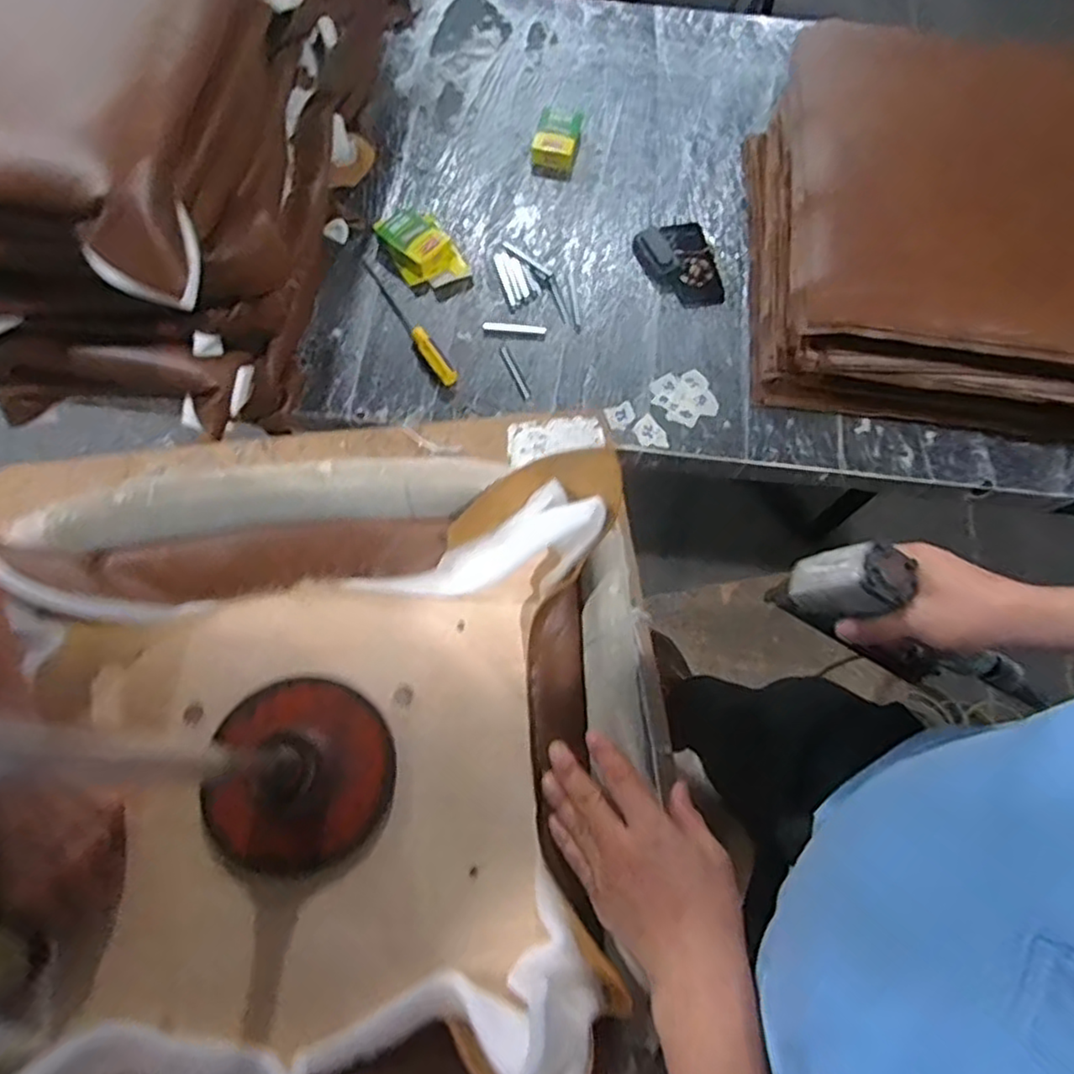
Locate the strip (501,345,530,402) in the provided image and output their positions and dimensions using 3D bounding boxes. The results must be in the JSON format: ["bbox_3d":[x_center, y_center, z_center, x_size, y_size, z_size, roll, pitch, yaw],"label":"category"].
[{"bbox_3d":[-0.036,-0.268,1.077,0.013,0.005,0.103,-21,71,-11],"label":"strip"}]

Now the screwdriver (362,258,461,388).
[{"bbox_3d":[-0.216,-0.363,1.100,0.032,0.035,0.288,-31,73,-14],"label":"screwdriver"}]

